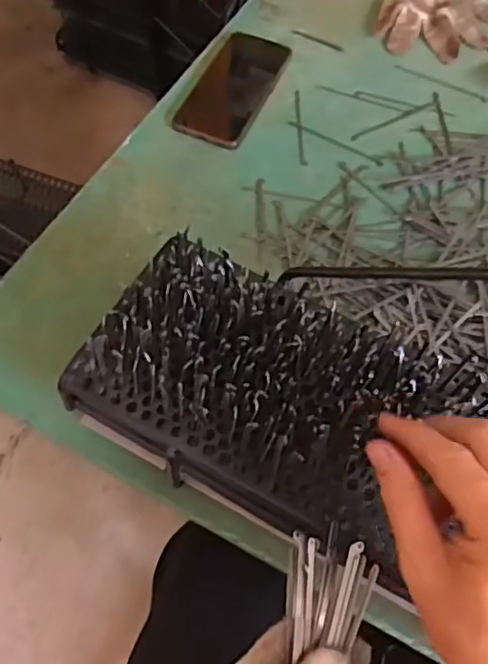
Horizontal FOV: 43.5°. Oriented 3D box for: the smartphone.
[{"bbox_3d":[-0.008,-0.267,0.669,0.074,0.014,0.168,22,67,11],"label":"smartphone"}]

